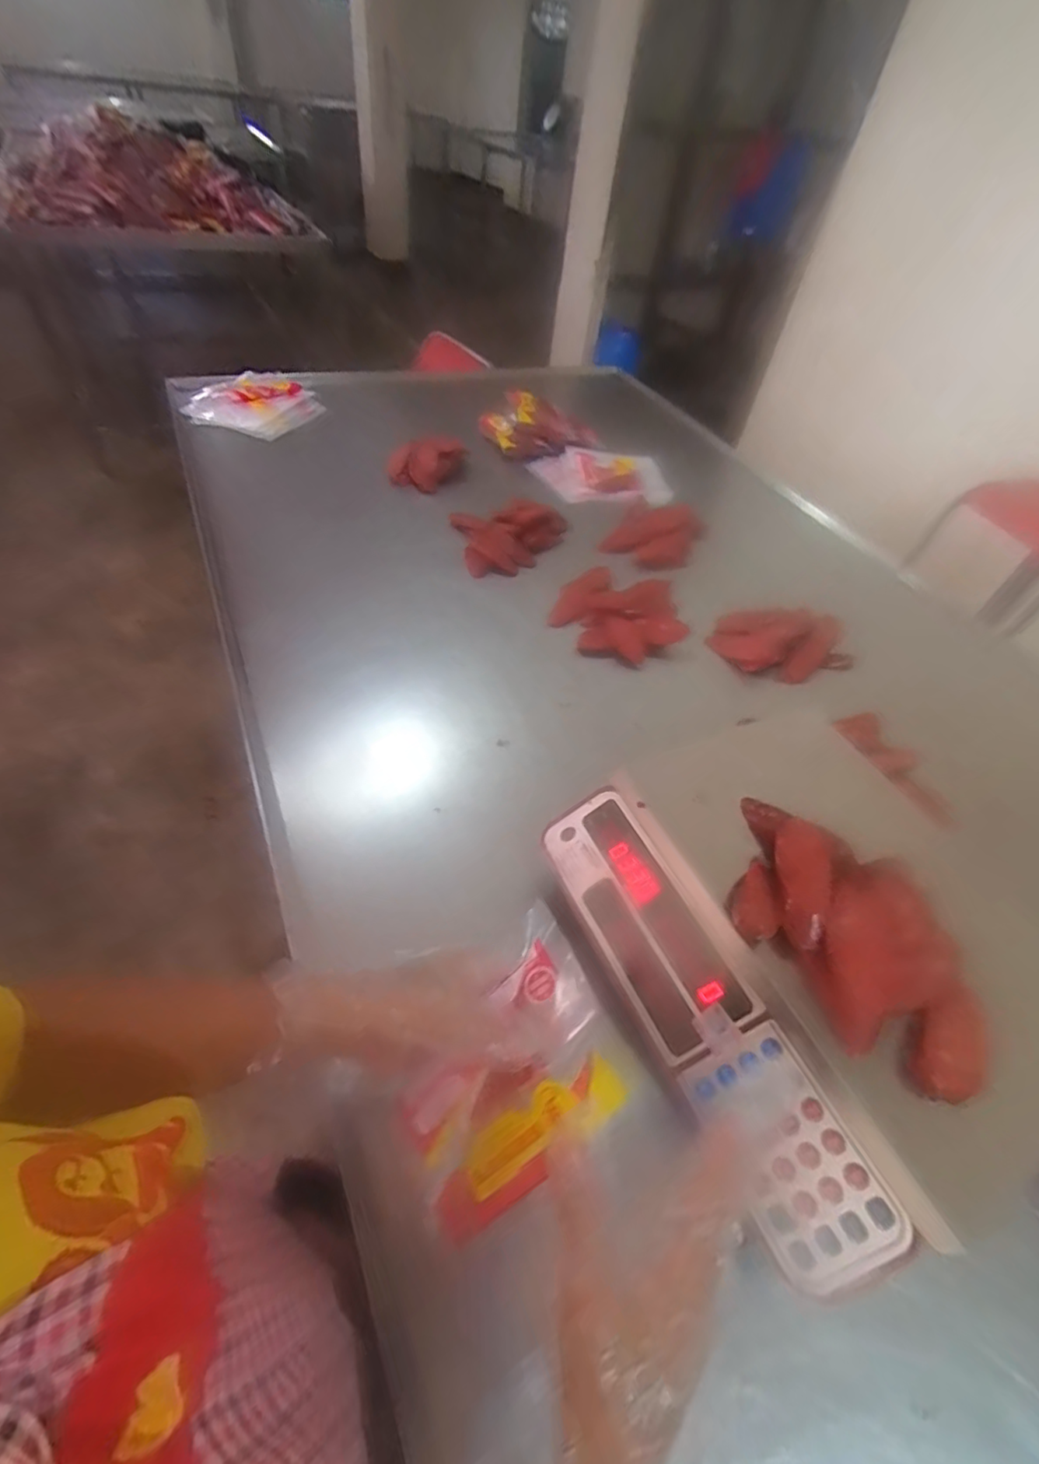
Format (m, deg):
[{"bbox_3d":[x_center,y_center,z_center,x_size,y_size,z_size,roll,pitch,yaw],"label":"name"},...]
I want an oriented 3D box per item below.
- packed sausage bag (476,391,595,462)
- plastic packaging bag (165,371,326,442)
[{"bbox_3d":[0.038,-0.589,1.117,0.229,0.083,0.067,7,50,-2],"label":"packed sausage bag"},{"bbox_3d":[-0.531,-0.645,1.133,0.265,0.038,0.248,-19,55,-21],"label":"plastic packaging bag"}]

